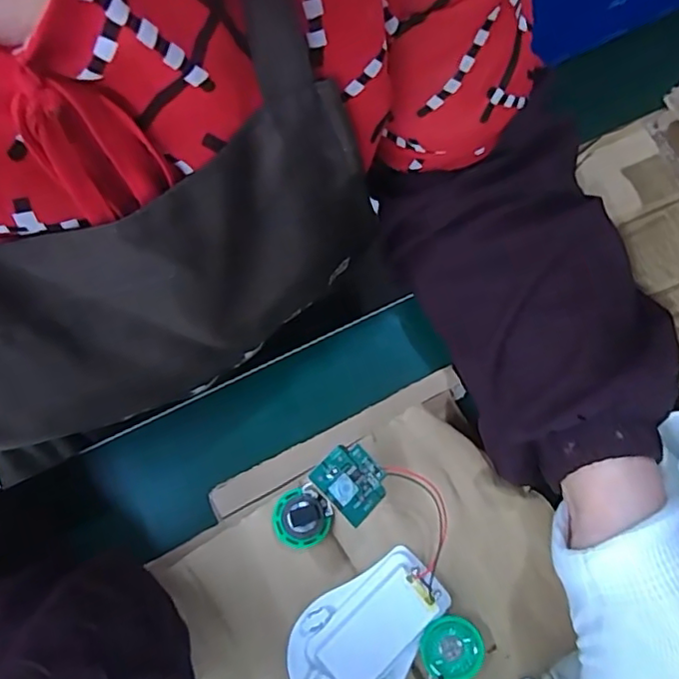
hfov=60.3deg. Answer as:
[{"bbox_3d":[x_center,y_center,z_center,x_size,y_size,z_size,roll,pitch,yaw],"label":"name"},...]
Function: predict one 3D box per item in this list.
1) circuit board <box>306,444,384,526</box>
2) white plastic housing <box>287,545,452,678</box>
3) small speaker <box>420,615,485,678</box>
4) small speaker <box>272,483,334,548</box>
[{"bbox_3d":[0.006,0.064,0.266,0.031,0.004,0.028,46,65,3],"label":"circuit board"},{"bbox_3d":[0.014,0.138,0.269,0.078,0.017,0.049,-33,76,-8],"label":"white plastic housing"},{"bbox_3d":[0.052,0.144,0.272,0.028,0.008,0.028,-12,74,-2],"label":"small speaker"},{"bbox_3d":[-0.019,0.089,0.290,0.028,0.009,0.029,0,74,1],"label":"small speaker"}]

